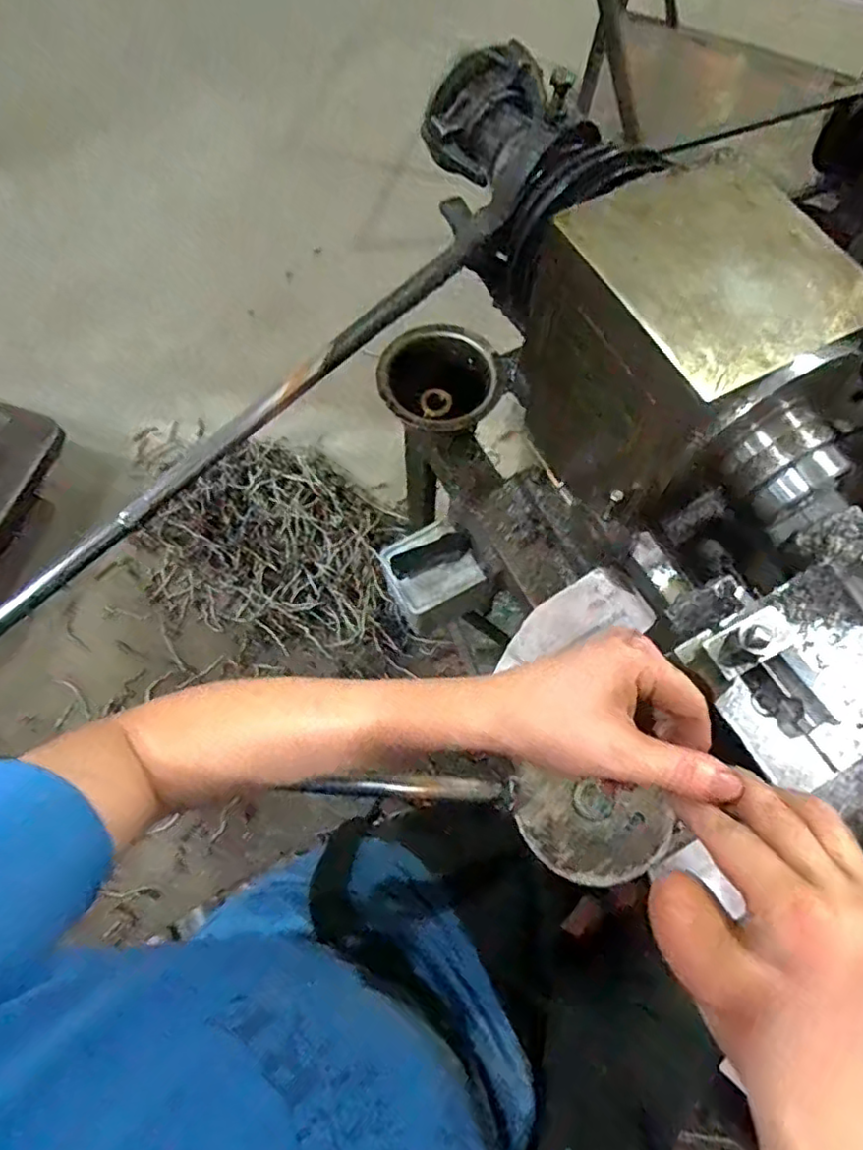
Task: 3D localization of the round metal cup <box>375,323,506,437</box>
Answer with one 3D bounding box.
[{"bbox_3d":[0.010,-0.210,0.686,0.132,0.063,0.122,-19,69,-9],"label":"round metal cup"}]

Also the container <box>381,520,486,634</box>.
[{"bbox_3d":[-0.002,-0.010,0.698,0.102,0.037,0.092,-33,72,-13],"label":"container"}]

